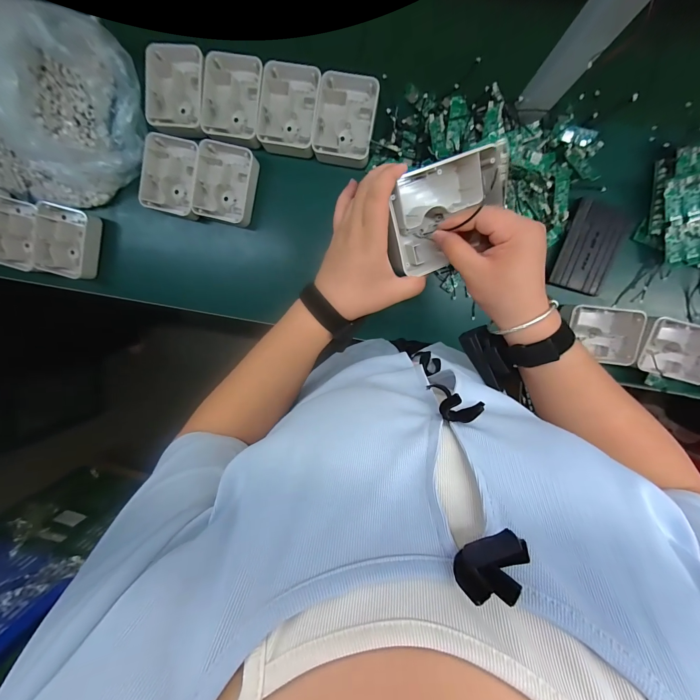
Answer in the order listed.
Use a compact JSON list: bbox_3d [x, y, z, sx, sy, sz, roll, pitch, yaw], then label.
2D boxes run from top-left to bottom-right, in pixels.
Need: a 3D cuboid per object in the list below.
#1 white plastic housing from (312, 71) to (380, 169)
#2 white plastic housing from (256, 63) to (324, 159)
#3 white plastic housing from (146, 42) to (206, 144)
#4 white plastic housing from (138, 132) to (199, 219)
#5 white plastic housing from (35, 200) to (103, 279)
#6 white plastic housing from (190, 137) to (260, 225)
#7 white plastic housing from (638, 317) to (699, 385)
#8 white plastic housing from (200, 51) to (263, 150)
[{"bbox_3d":[-0.007,-0.394,0.536,0.098,0.034,0.130,10,99,3],"label":"white plastic housing"},{"bbox_3d":[-0.105,-0.416,0.542,0.100,0.034,0.137,9,99,3],"label":"white plastic housing"},{"bbox_3d":[-0.301,-0.455,0.550,0.102,0.039,0.146,7,99,4],"label":"white plastic housing"},{"bbox_3d":[-0.325,-0.321,0.576,0.100,0.040,0.134,11,99,3],"label":"white plastic housing"},{"bbox_3d":[-0.549,-0.208,0.604,0.094,0.047,0.129,17,100,2],"label":"white plastic housing"},{"bbox_3d":[-0.227,-0.305,0.573,0.103,0.040,0.133,11,99,3],"label":"white plastic housing"},{"bbox_3d":[0.589,0.000,0.565,0.124,0.043,0.108,7,99,4],"label":"white plastic housing"},{"bbox_3d":[-0.200,-0.437,0.546,0.103,0.036,0.138,12,99,3],"label":"white plastic housing"}]

